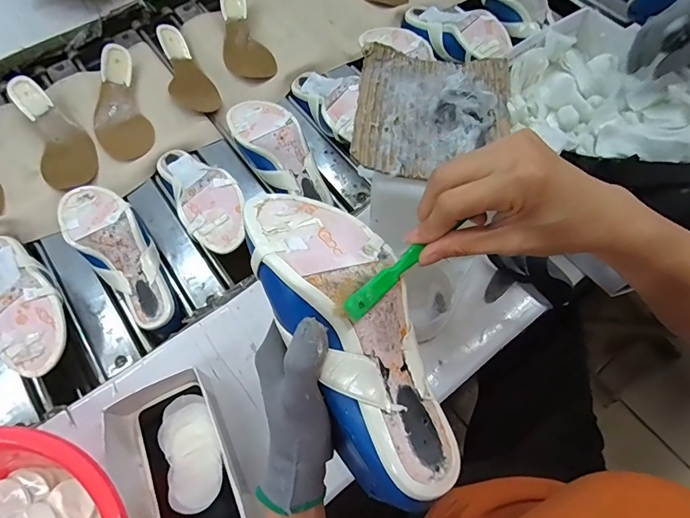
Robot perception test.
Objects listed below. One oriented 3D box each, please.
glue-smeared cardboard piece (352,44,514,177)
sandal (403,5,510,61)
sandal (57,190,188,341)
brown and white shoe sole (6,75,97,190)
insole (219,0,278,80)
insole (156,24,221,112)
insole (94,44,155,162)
[{"bbox_3d":[0.091,-0.157,0.417,0.153,0.032,0.163,7,65,2],"label":"glue-smeared cardboard piece"},{"bbox_3d":[0.196,-0.403,0.731,0.087,0.060,0.225,-35,54,-16],"label":"sandal"},{"bbox_3d":[-0.296,-0.002,0.559,0.083,0.058,0.239,-36,86,-16],"label":"sandal"},{"bbox_3d":[-0.470,-0.208,0.667,0.086,0.041,0.227,-29,69,-14],"label":"brown and white shoe sole"},{"bbox_3d":[-0.189,-0.421,0.762,0.087,0.036,0.228,-15,66,-8],"label":"insole"},{"bbox_3d":[-0.287,-0.342,0.745,0.081,0.019,0.215,-13,64,-38],"label":"insole"},{"bbox_3d":[-0.384,-0.262,0.693,0.085,0.036,0.225,-20,67,-10],"label":"insole"}]

